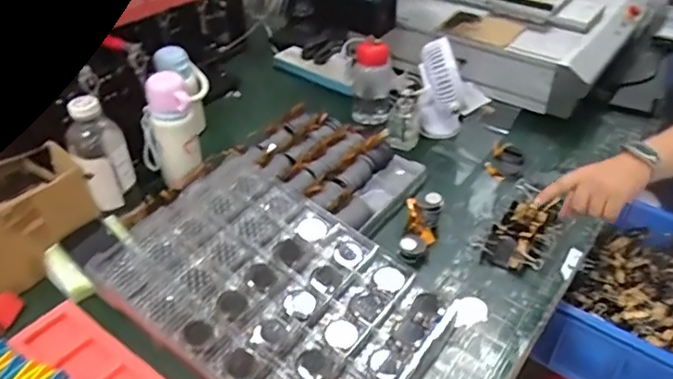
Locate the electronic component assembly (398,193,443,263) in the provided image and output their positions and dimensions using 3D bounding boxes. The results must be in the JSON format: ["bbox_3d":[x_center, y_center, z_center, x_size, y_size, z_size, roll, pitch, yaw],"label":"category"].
[{"bbox_3d":[0.133,0.066,0.886,0.062,0.043,0.139,16,56,19],"label":"electronic component assembly"}]

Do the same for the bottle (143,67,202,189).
[{"bbox_3d":[-0.293,-0.102,0.959,0.092,0.189,0.068,-13,41,-15],"label":"bottle"}]

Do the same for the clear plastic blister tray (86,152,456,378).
[{"bbox_3d":[-0.099,0.131,0.780,0.465,0.070,0.311,26,46,28],"label":"clear plastic blister tray"}]

